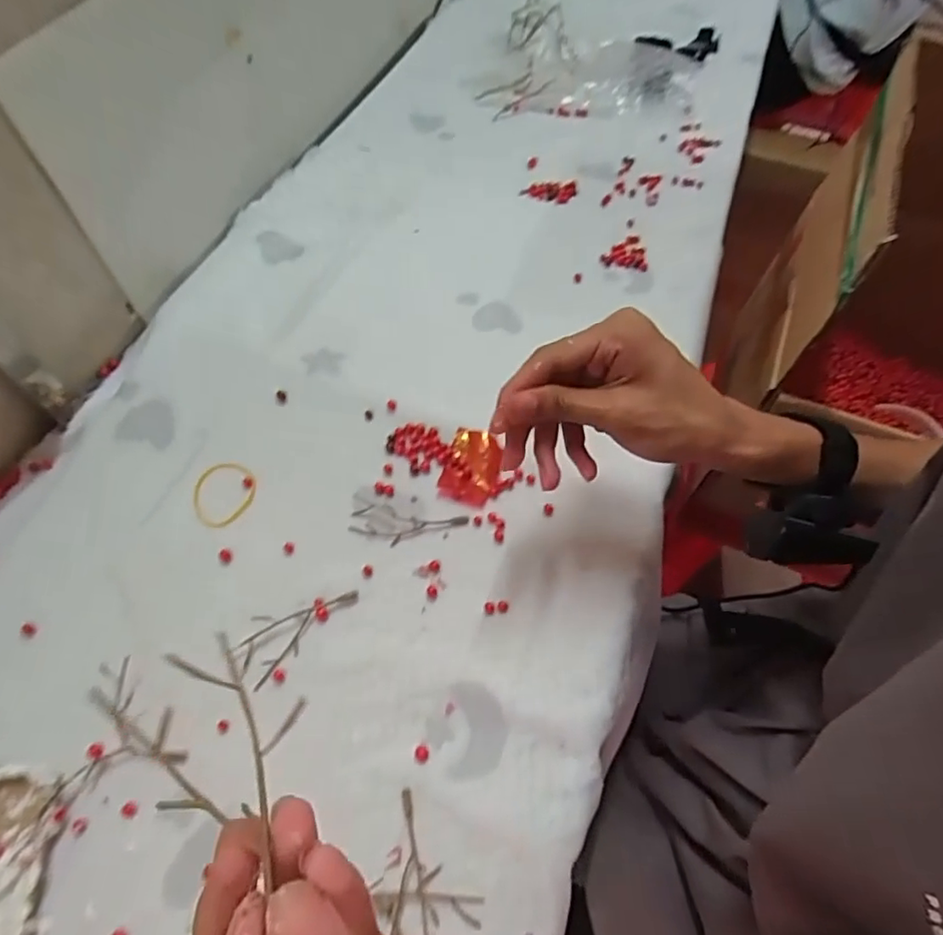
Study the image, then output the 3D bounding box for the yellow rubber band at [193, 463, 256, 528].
[{"bbox_3d":[-0.181,0.019,0.420,0.041,0.005,0.049,21,64,0],"label":"yellow rubber band"}]

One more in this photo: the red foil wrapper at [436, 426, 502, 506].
[{"bbox_3d":[0.001,-0.002,0.429,0.040,0.011,0.059,12,58,8],"label":"red foil wrapper"}]

